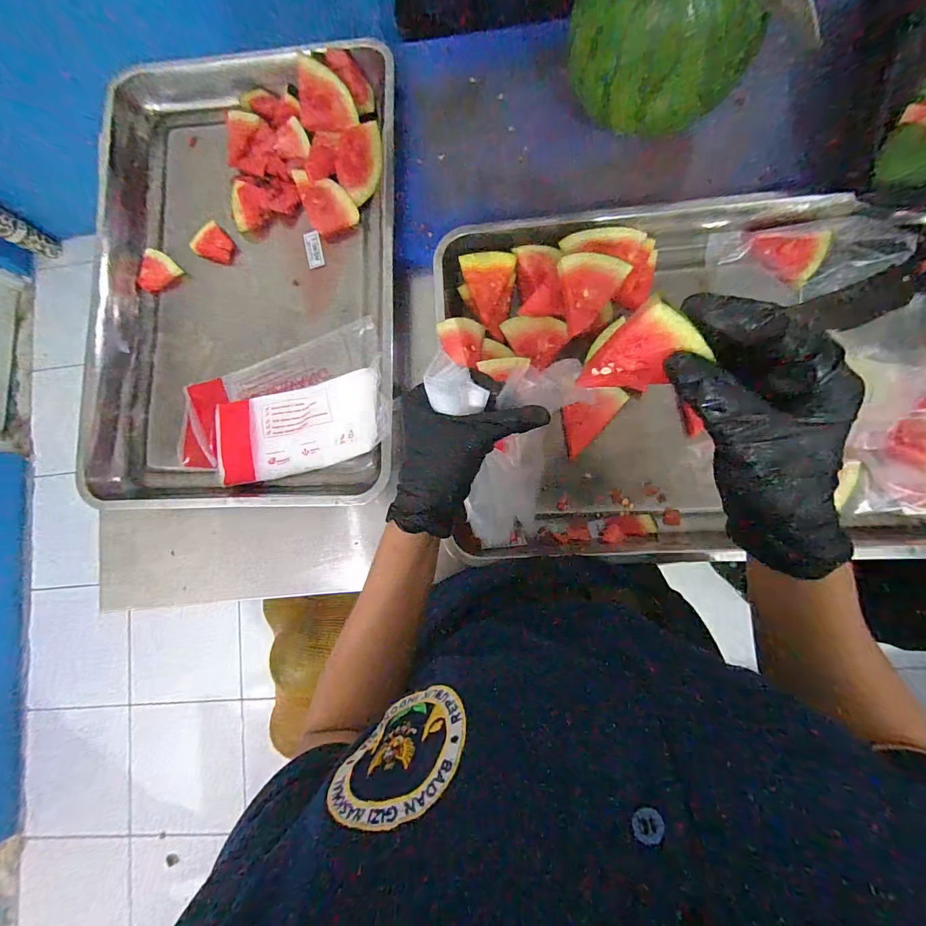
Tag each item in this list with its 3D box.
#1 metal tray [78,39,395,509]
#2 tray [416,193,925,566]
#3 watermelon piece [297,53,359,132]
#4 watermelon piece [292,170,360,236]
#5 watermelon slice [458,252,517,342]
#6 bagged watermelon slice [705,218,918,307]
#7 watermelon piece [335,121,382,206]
[{"bbox_3d":[-0.284,-0.243,0.547,0.408,0.077,0.596,-2,85,8],"label":"metal tray"},{"bbox_3d":[0.259,-0.096,0.461,0.583,0.082,0.390,-1,84,6],"label":"tray"},{"bbox_3d":[-0.182,-0.454,0.535,0.068,0.021,0.079,-23,114,20],"label":"watermelon piece"},{"bbox_3d":[-0.177,-0.341,0.553,0.061,0.013,0.075,-28,109,5],"label":"watermelon piece"},{"bbox_3d":[0.029,-0.199,0.495,0.061,0.017,0.096,1,84,6],"label":"watermelon slice"},{"bbox_3d":[0.372,-0.225,0.469,0.179,0.031,0.080,8,86,23],"label":"bagged watermelon slice"},{"bbox_3d":[-0.132,-0.386,0.543,0.059,0.031,0.091,-3,84,6],"label":"watermelon piece"}]

